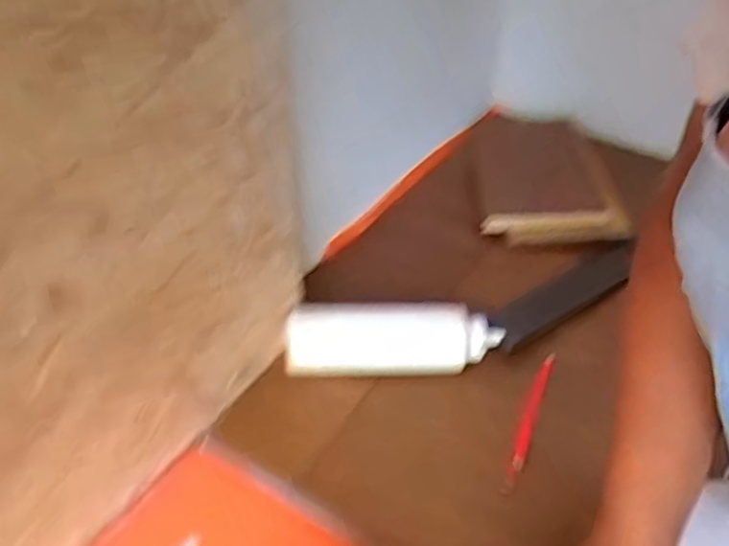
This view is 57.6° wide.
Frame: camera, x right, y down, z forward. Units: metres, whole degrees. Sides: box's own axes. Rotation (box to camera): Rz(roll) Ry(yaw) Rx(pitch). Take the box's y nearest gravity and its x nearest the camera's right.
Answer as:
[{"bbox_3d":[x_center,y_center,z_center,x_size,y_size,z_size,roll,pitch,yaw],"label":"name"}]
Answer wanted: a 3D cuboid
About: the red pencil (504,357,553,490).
[{"bbox_3d":[0.160,0.138,0.637,0.014,0.008,0.170,17,44,19],"label":"red pencil"}]

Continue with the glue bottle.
[{"bbox_3d":[0.029,0.070,0.677,0.212,0.057,0.059,-1,40,-2],"label":"glue bottle"}]

